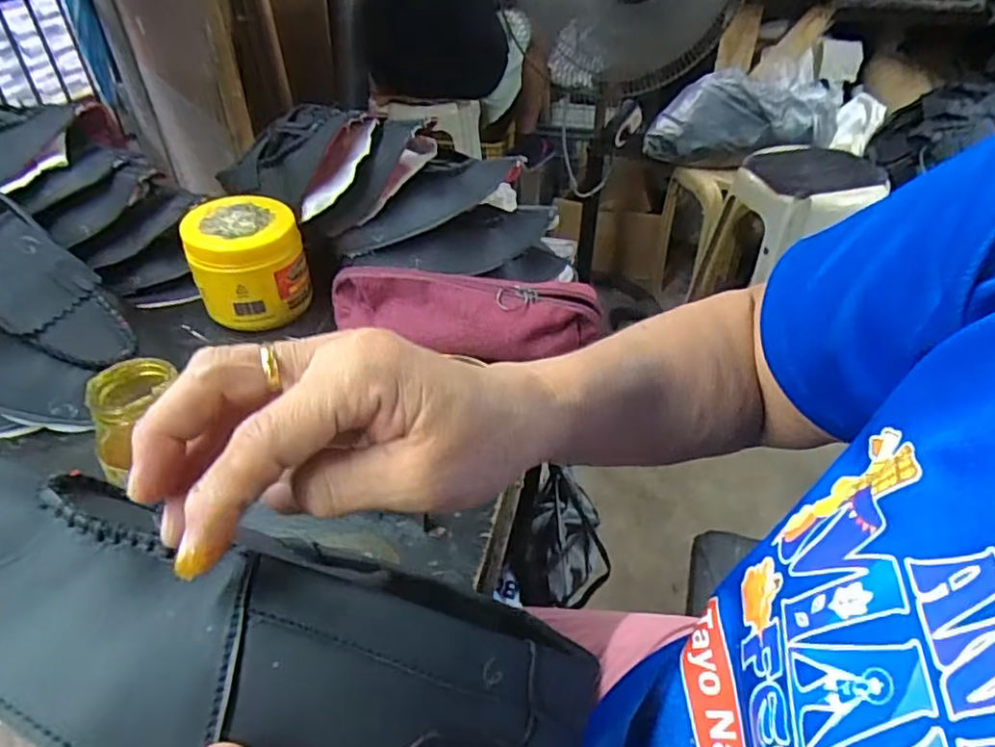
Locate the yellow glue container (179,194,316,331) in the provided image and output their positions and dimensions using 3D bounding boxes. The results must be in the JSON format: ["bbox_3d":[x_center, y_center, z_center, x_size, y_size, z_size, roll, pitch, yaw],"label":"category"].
[{"bbox_3d":[-0.225,-0.100,0.568,0.098,0.093,0.080,-13,42,-14],"label":"yellow glue container"}]

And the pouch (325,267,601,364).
[{"bbox_3d":[-0.031,-0.052,0.527,0.226,0.053,0.052,3,41,4],"label":"pouch"}]

